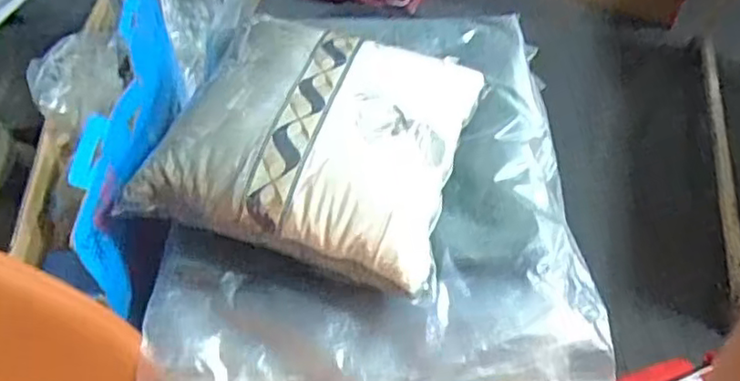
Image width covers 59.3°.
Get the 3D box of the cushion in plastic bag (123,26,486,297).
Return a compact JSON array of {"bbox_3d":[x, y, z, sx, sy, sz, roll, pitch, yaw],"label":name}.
[{"bbox_3d":[-0.066,-0.084,0.857,0.370,0.104,0.362,14,48,8],"label":"cushion in plastic bag"}]

